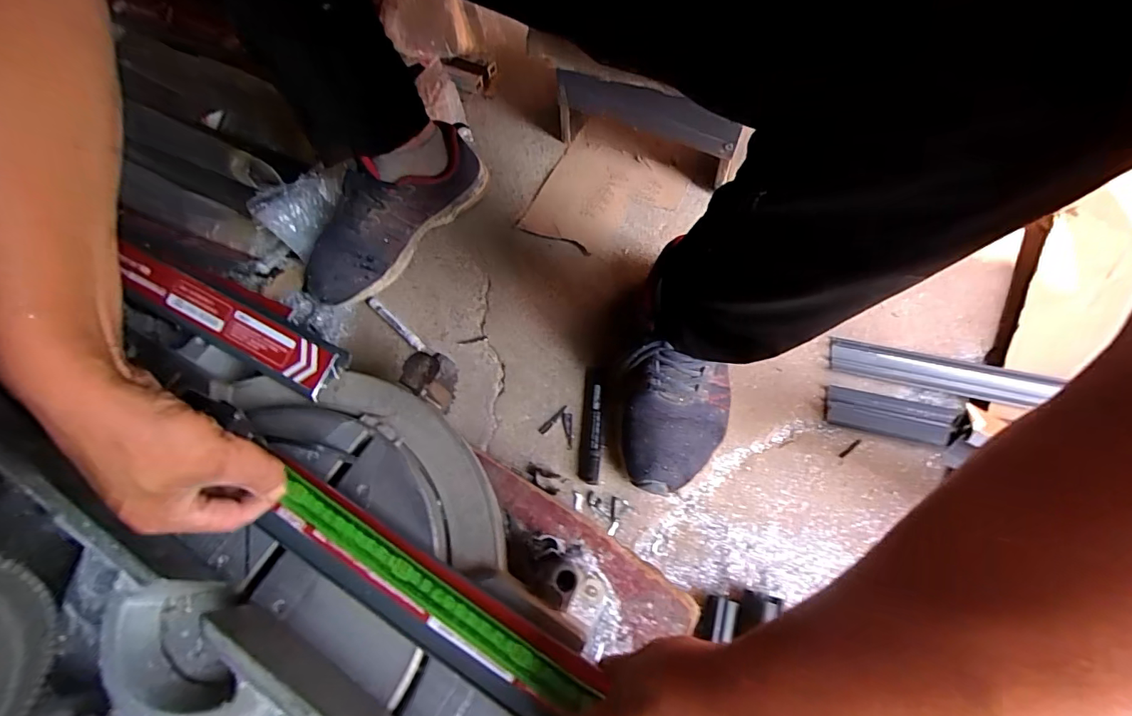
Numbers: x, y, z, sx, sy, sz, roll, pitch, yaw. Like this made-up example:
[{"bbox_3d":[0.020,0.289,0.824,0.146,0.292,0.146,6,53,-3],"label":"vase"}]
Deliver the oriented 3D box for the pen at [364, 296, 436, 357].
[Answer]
[{"bbox_3d":[-0.203,-0.038,0.585,0.113,0.008,0.013,39,70,16],"label":"pen"}]

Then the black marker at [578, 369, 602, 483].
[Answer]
[{"bbox_3d":[0.028,0.070,0.523,0.021,0.016,0.130,5,65,1],"label":"black marker"}]

